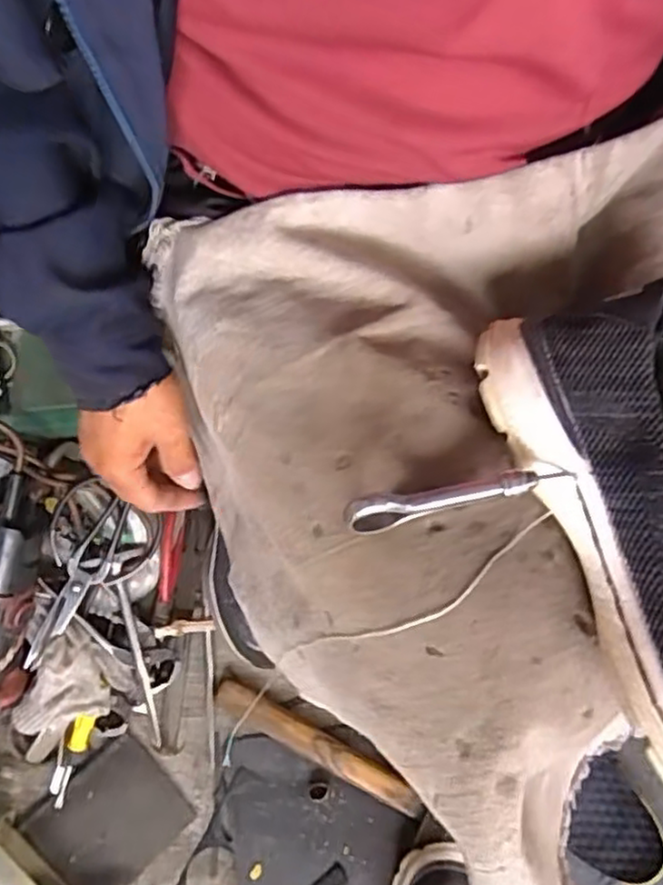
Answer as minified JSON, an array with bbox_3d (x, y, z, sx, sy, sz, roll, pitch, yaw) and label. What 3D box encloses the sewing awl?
[{"bbox_3d":[0.056,0.023,0.311,0.101,0.011,0.013,-13,77,-3],"label":"sewing awl"}]

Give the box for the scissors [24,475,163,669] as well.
[{"bbox_3d":[-0.248,0.136,0.679,0.099,0.015,0.184,30,88,-10],"label":"scissors"}]

